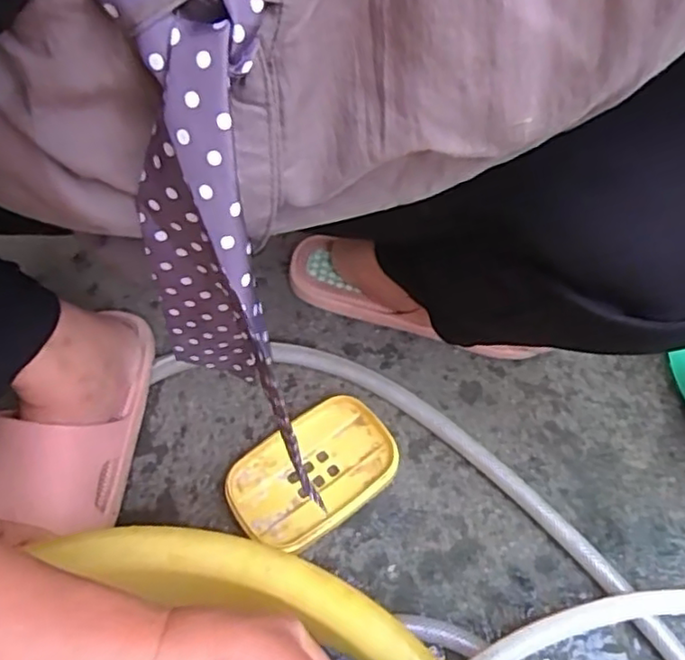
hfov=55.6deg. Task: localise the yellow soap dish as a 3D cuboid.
[{"bbox_3d":[-0.026,0.123,0.560,0.141,0.019,0.092,-33,63,-16],"label":"yellow soap dish"}]

